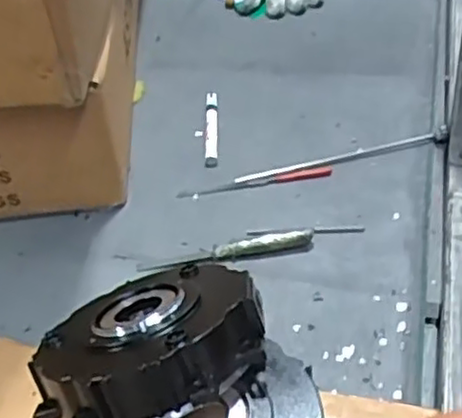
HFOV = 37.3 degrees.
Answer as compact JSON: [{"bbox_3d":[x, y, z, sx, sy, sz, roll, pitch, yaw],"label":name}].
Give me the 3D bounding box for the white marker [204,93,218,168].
[{"bbox_3d":[-0.024,-0.100,0.851,0.016,0.013,0.142,-4,41,3],"label":"white marker"}]

